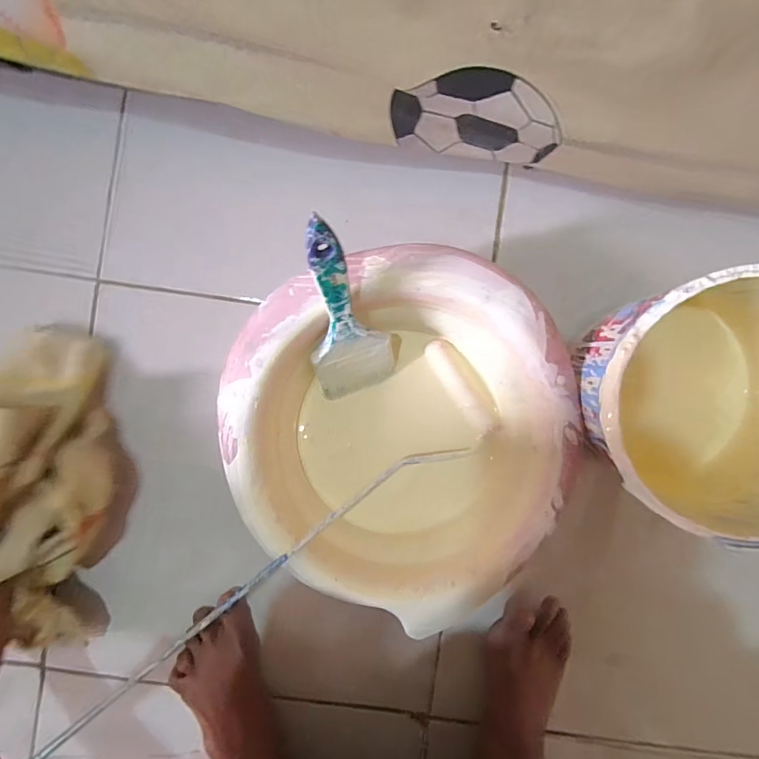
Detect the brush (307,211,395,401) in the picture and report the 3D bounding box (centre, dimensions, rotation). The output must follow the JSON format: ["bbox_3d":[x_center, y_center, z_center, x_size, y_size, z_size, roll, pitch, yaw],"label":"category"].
[{"bbox_3d":[-0.028,-0.048,0.384,0.069,0.184,0.011,-16,53,-5],"label":"brush"}]

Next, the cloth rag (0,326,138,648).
[{"bbox_3d":[-0.319,0.095,0.408,0.130,0.112,0.272,-4,90,-5],"label":"cloth rag"}]

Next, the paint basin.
[{"bbox_3d":[0.017,0.036,0.434,0.286,0.111,0.283,0,89,-5],"label":"paint basin"}]

